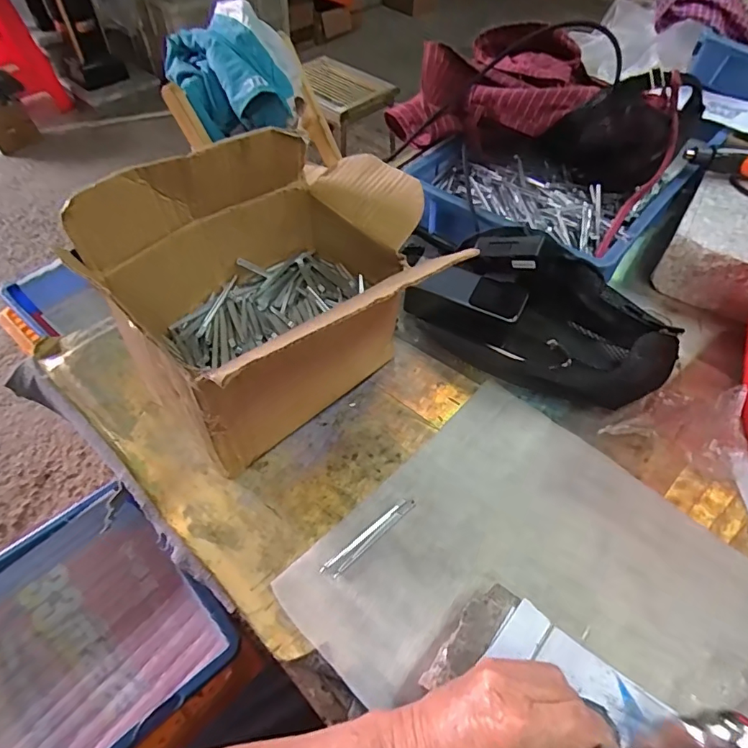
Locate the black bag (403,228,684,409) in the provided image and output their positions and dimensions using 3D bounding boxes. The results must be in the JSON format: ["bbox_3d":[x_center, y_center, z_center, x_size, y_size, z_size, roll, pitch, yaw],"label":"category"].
[{"bbox_3d":[0.177,-0.061,0.545,0.284,0.095,0.133,27,57,19],"label":"black bag"}]

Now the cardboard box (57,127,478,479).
[{"bbox_3d":[-0.089,-0.071,0.454,0.249,0.224,0.164,-35,61,-24],"label":"cardboard box"}]

